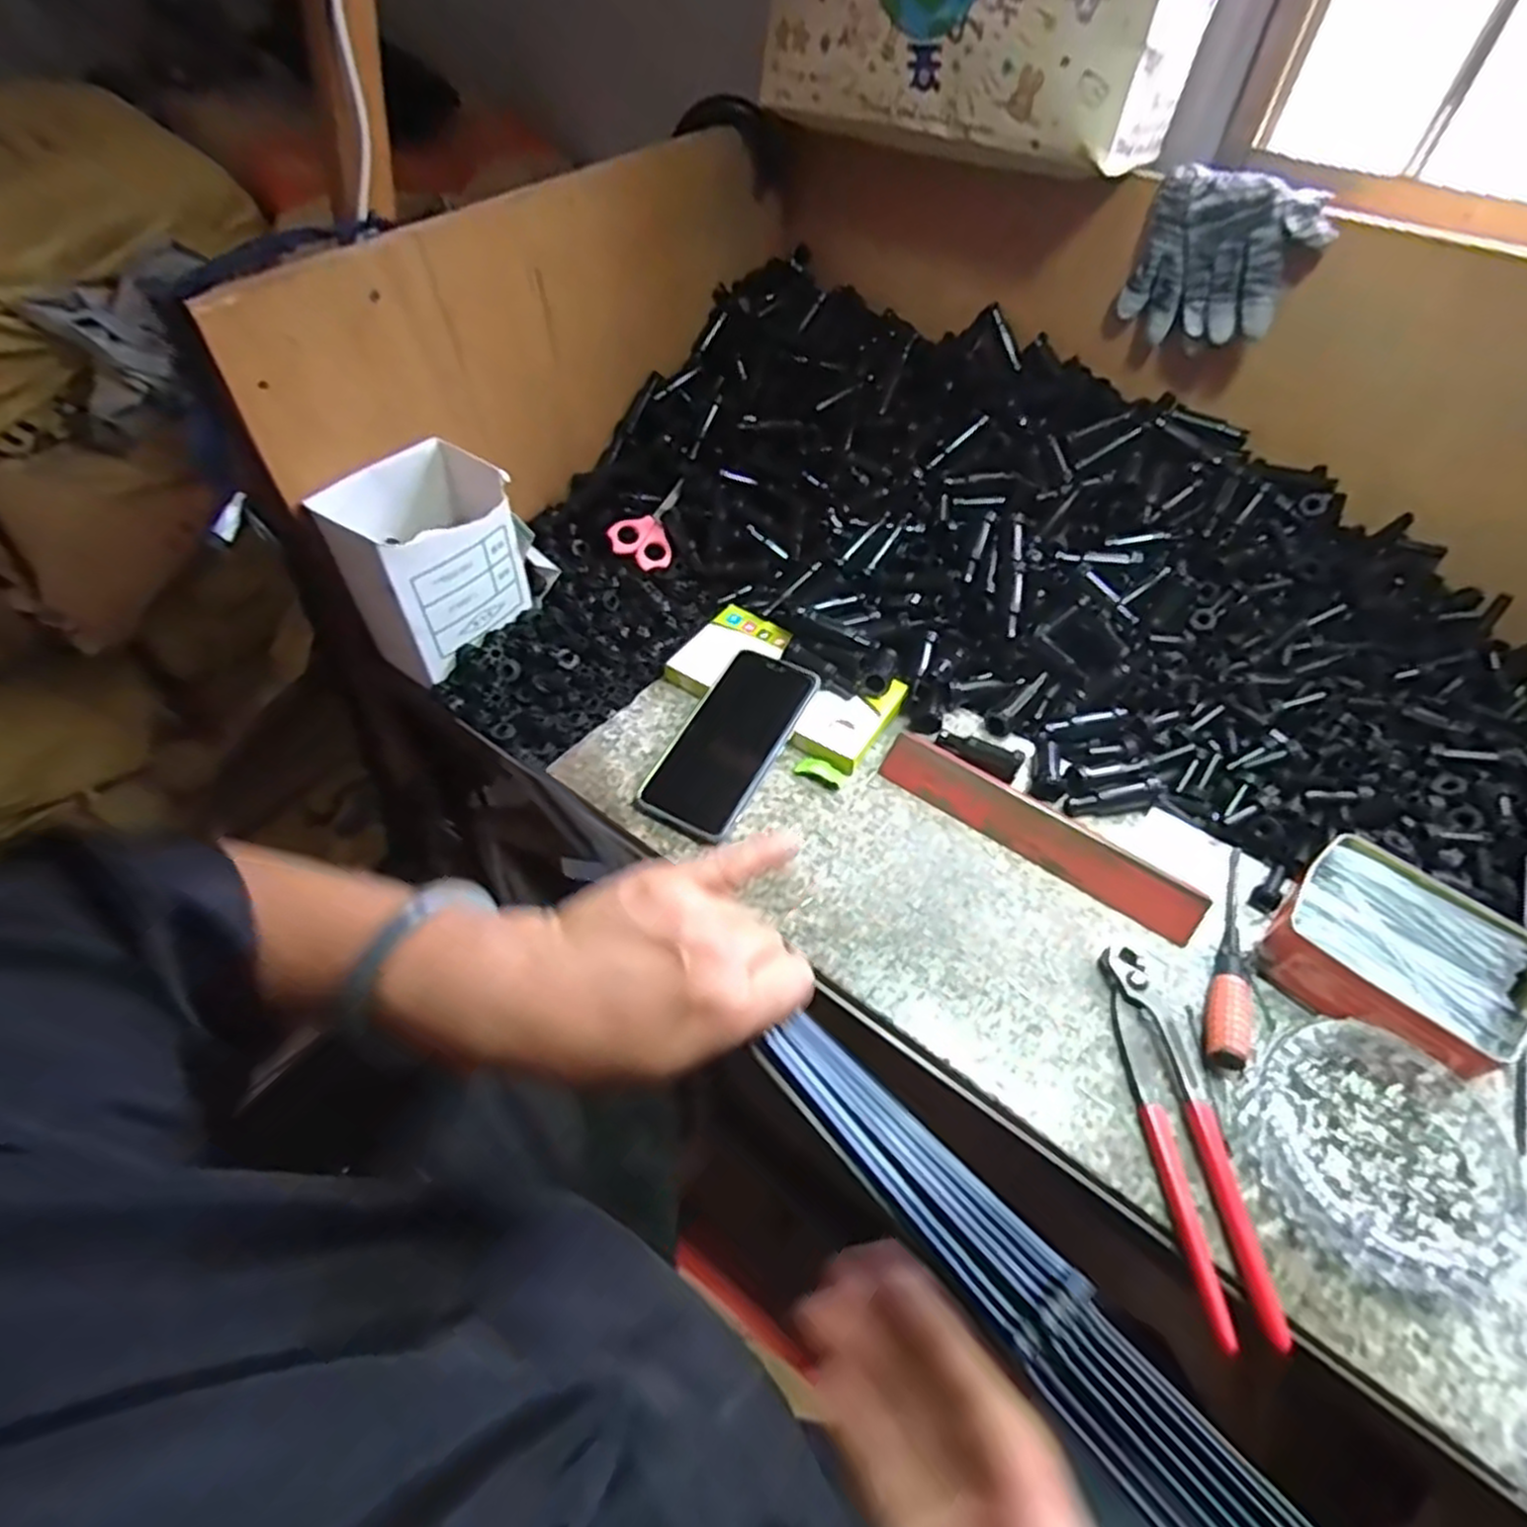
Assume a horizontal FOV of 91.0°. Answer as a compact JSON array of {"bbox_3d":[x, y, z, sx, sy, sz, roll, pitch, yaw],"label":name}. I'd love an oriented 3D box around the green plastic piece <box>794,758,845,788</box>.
[{"bbox_3d":[0.044,0.006,0.562,0.038,0.005,0.016,19,55,13],"label":"green plastic piece"}]

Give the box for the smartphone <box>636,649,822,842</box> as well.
[{"bbox_3d":[-0.023,-0.020,0.556,0.075,0.009,0.157,26,65,19],"label":"smartphone"}]

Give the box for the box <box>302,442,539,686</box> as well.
[{"bbox_3d":[-0.256,-0.169,0.602,0.081,0.124,0.139,31,58,21],"label":"box"}]

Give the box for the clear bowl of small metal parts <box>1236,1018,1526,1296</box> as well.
[{"bbox_3d":[0.328,0.204,0.392,0.133,0.027,0.117,25,56,17],"label":"clear bowl of small metal parts"}]

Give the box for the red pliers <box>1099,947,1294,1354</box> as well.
[{"bbox_3d":[0.232,0.195,0.409,0.048,0.015,0.192,1,52,0],"label":"red pliers"}]

